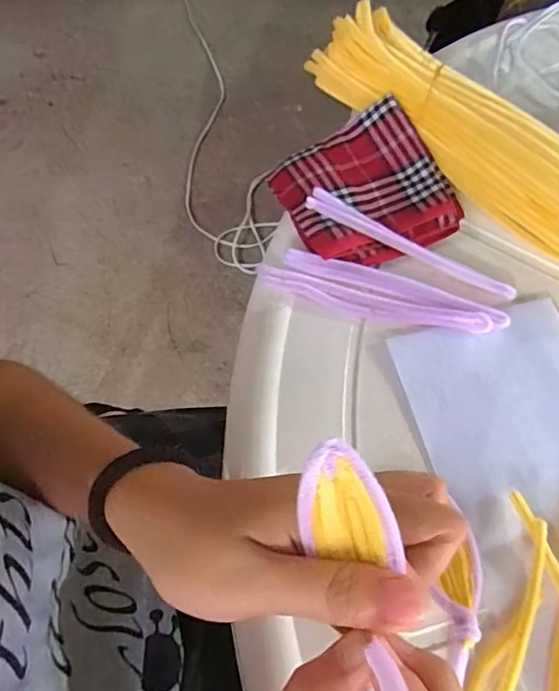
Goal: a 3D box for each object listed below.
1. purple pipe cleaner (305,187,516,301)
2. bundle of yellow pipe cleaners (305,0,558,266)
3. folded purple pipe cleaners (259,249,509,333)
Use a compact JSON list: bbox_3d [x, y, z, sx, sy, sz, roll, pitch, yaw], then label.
[{"bbox_3d":[0.086,-0.065,0.333,0.145,0.024,0.012,22,67,6],"label":"purple pipe cleaner"},{"bbox_3d":[0.151,-0.128,0.350,0.299,0.055,0.060,37,70,12],"label":"bundle of yellow pipe cleaners"},{"bbox_3d":[0.066,-0.033,0.328,0.153,0.012,0.033,11,67,1],"label":"folded purple pipe cleaners"}]

